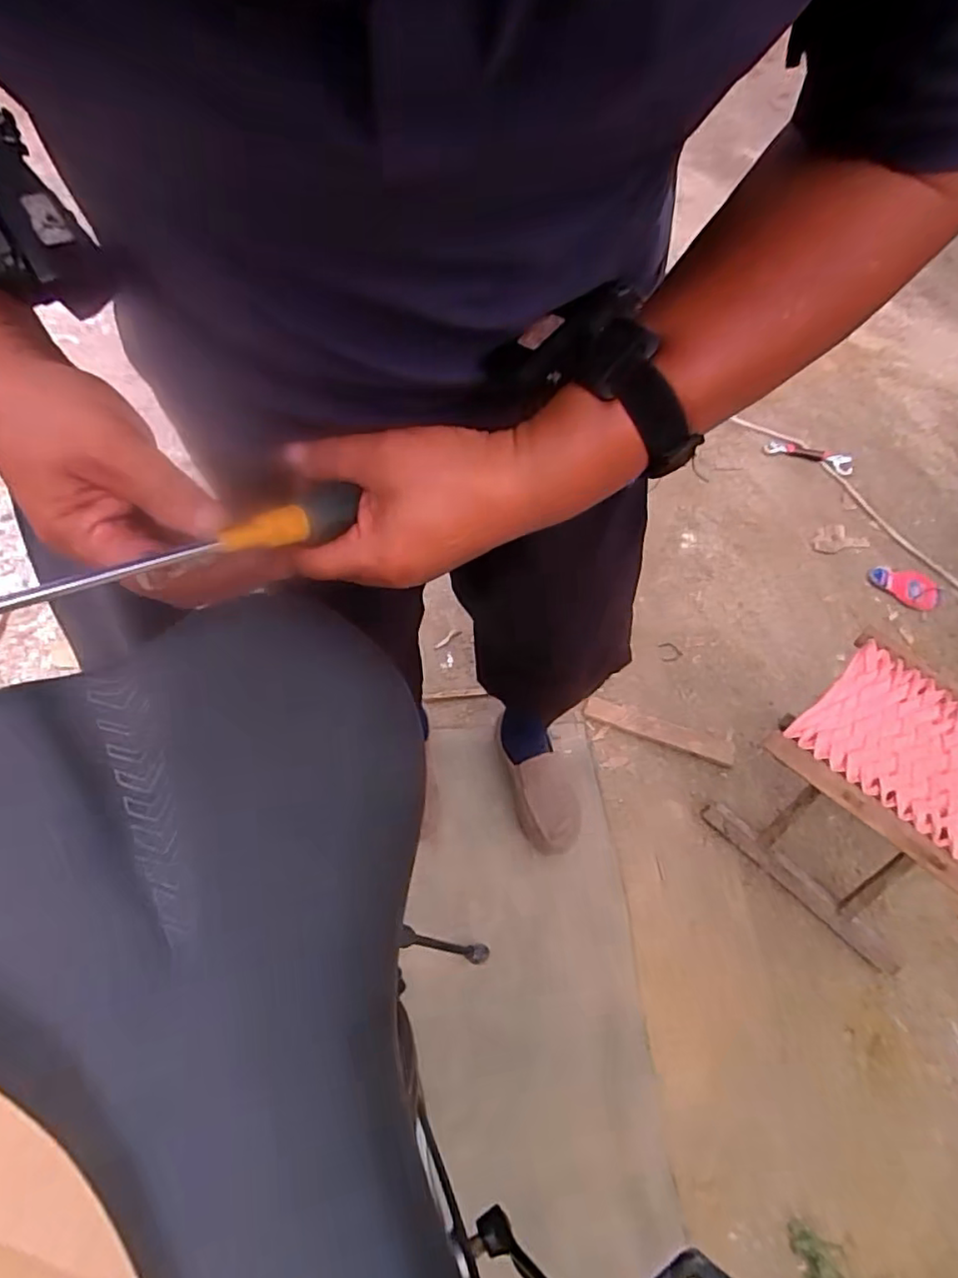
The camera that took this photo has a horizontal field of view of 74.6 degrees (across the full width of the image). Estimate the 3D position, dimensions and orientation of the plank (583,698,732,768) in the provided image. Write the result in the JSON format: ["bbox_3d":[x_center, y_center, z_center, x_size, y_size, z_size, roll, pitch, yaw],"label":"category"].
[{"bbox_3d":[0.308,0.155,1.088,0.254,0.018,0.045,20,59,11],"label":"plank"}]

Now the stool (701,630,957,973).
[{"bbox_3d":[0.539,0.228,0.861,0.230,0.315,0.292,-38,66,-22],"label":"stool"}]

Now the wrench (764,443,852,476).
[{"bbox_3d":[0.767,-0.428,1.466,0.195,0.022,0.047,28,60,32],"label":"wrench"}]

